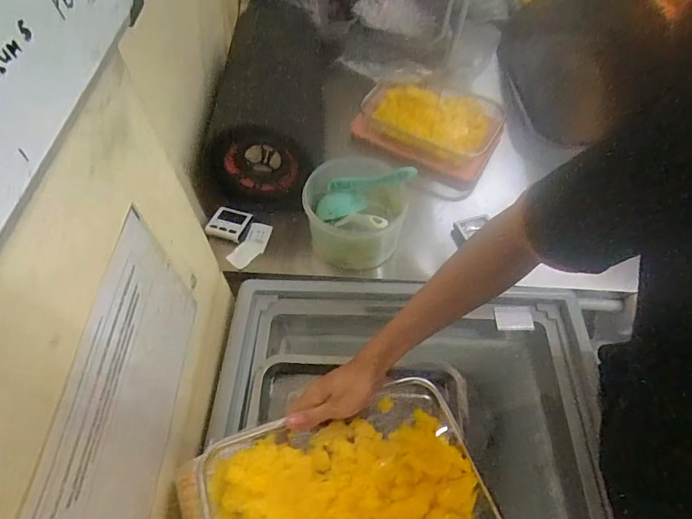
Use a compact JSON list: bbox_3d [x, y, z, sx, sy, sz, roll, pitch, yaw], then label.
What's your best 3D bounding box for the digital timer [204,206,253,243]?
[{"bbox_3d":[-0.220,-0.071,0.820,0.074,0.019,0.074,14,57,8],"label":"digital timer"}]

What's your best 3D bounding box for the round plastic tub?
[{"bbox_3d":[0.024,-0.094,0.771,0.182,0.133,0.177,0,56,-1],"label":"round plastic tub"}]

